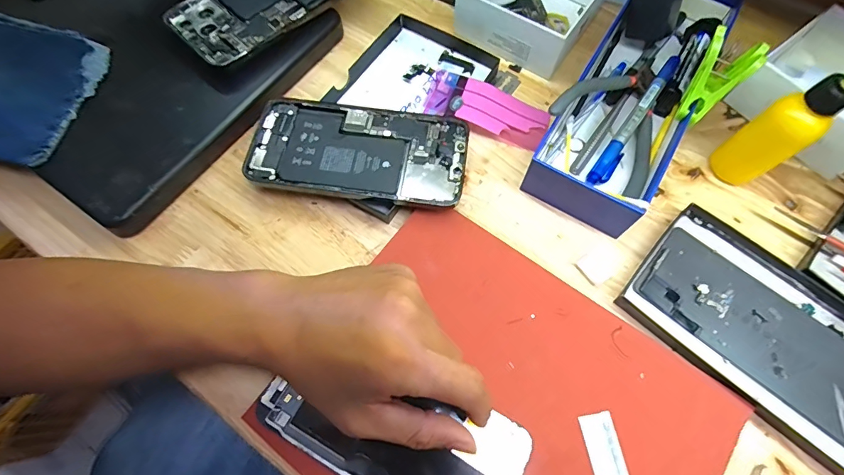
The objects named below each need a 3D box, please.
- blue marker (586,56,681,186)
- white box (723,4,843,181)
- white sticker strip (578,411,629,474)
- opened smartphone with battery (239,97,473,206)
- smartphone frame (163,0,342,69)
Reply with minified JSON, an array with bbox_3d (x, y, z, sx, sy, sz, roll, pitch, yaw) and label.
[{"bbox_3d":[0.170,-0.094,0.334,0.015,0.018,0.132,34,74,14],"label":"blue marker"},{"bbox_3d":[0.334,-0.122,0.342,0.112,0.037,0.106,-34,71,-10],"label":"white box"},{"bbox_3d":[0.109,0.126,0.253,0.020,0.004,0.039,-9,69,-1],"label":"white sticker strip"},{"bbox_3d":[-0.047,-0.066,0.319,0.158,0.006,0.077,7,68,1],"label":"opened smartphone with battery"},{"bbox_3d":[-0.131,-0.207,0.365,0.078,0.011,0.158,43,71,6],"label":"smartphone frame"}]

